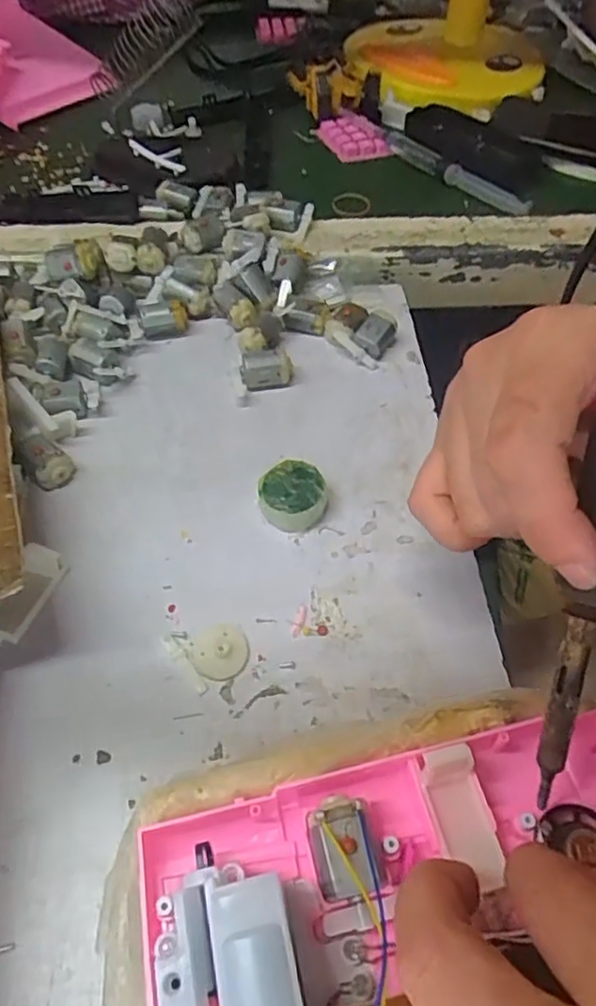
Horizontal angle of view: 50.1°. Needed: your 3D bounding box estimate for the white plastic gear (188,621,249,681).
[{"bbox_3d":[-0.034,0.063,0.271,0.024,0.007,0.024,2,53,-2],"label":"white plastic gear"}]

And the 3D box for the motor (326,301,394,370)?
[{"bbox_3d":[0.036,-0.104,0.387,0.041,0.019,0.030,31,57,19],"label":"motor"}]

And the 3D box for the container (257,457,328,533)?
[{"bbox_3d":[-0.003,-0.003,0.315,0.032,0.018,0.031,2,53,-2],"label":"container"}]

